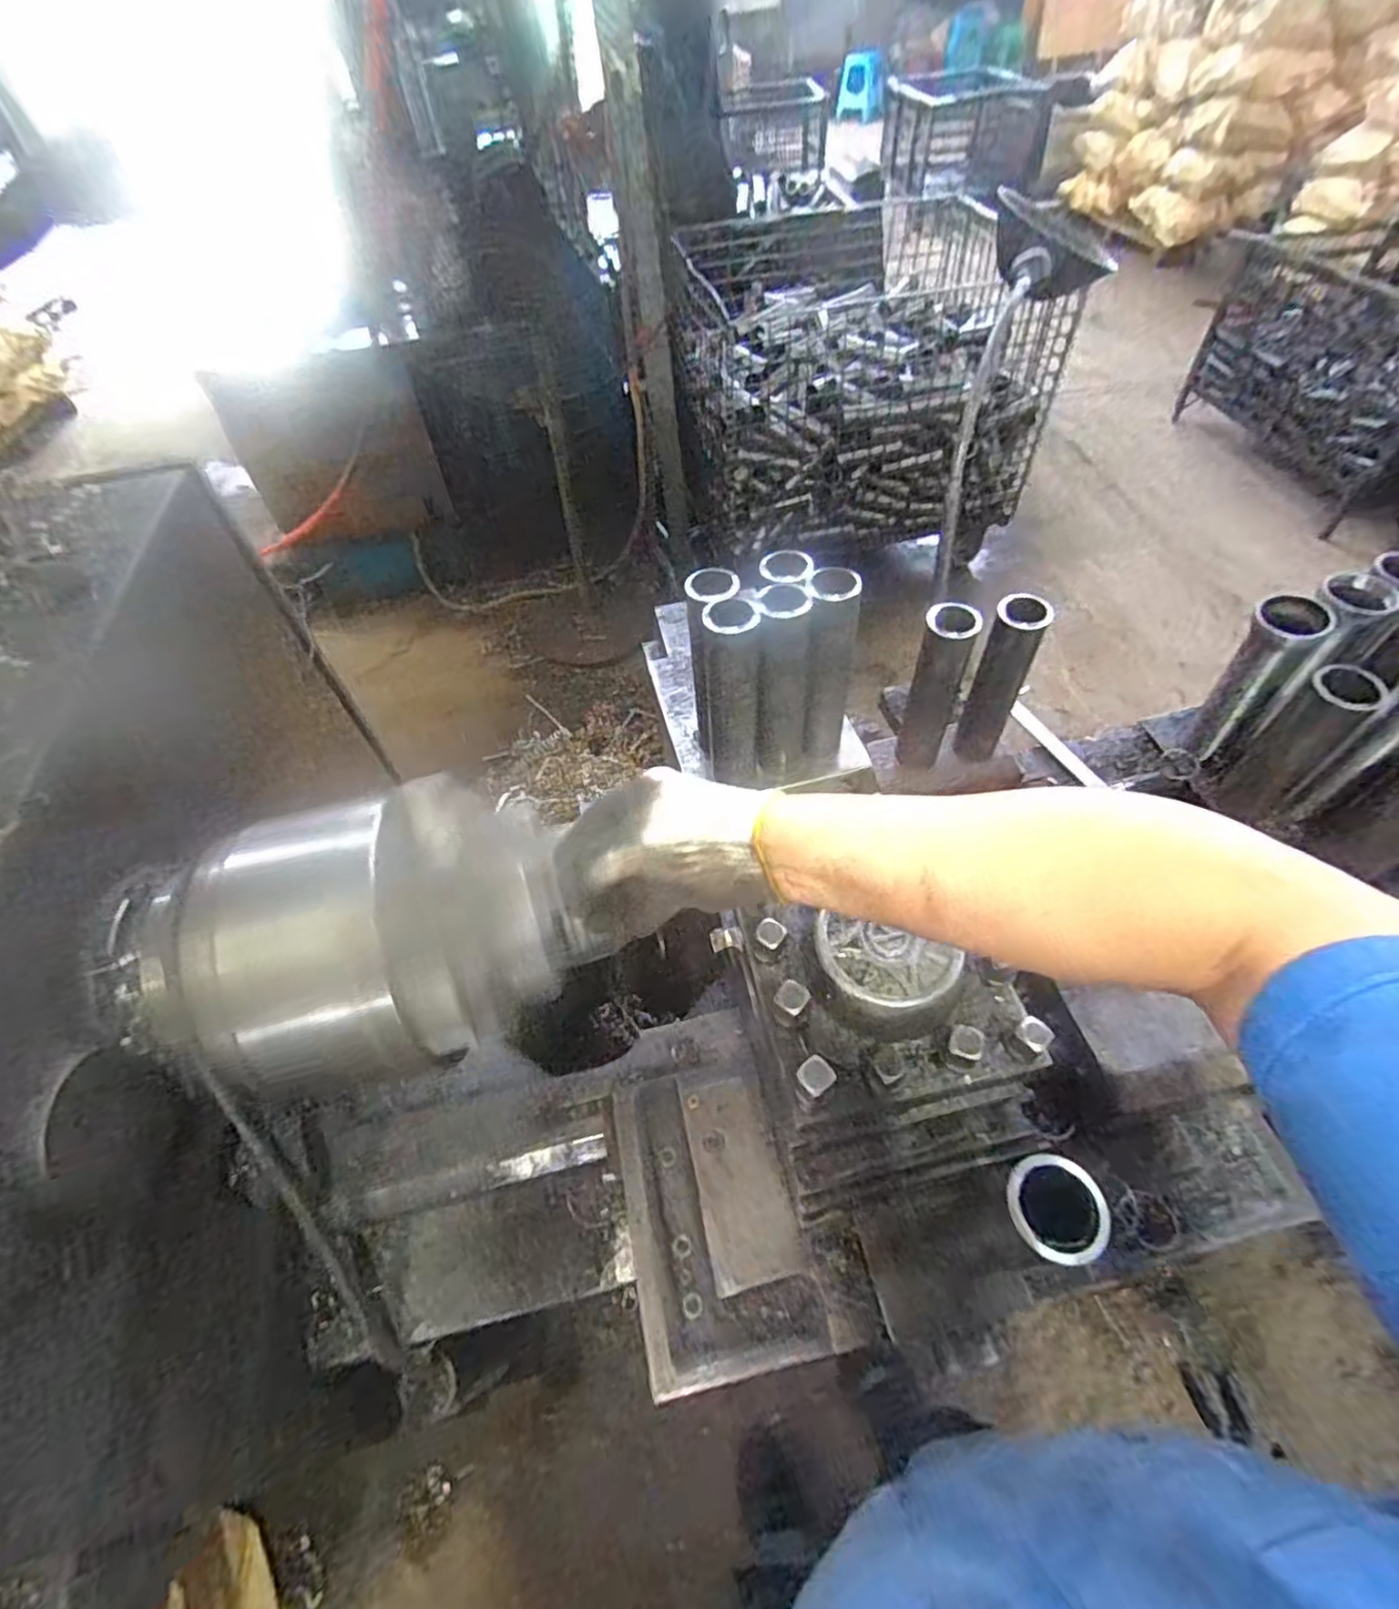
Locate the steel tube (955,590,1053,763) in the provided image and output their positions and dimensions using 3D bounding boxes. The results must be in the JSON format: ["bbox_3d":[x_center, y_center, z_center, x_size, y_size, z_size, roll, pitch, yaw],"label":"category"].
[{"bbox_3d":[0.292,-0.118,0.672,0.042,0.180,0.042,23,59,21],"label":"steel tube"}]

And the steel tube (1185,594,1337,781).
[{"bbox_3d":[0.541,-0.116,0.684,0.059,0.184,0.067,33,62,26],"label":"steel tube"}]

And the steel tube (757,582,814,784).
[{"bbox_3d":[0.077,-0.097,0.627,0.045,0.213,0.042,-2,53,4],"label":"steel tube"}]

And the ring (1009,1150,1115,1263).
[{"bbox_3d":[0.171,0.192,0.326,0.045,0.009,0.044,-3,53,3],"label":"ring"}]

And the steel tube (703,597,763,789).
[{"bbox_3d":[0.029,-0.093,0.612,0.051,0.181,0.046,-6,53,1],"label":"steel tube"}]

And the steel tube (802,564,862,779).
[{"bbox_3d":[0.118,-0.112,0.636,0.043,0.212,0.054,6,54,10],"label":"steel tube"}]

